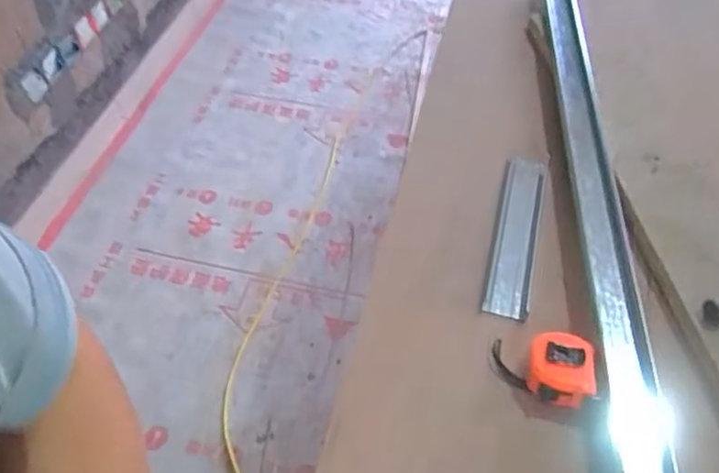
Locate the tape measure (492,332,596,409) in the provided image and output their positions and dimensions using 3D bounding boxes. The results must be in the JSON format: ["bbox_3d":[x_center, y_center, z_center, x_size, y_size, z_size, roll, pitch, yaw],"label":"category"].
[{"bbox_3d":[0.186,0.129,0.623,0.107,0.040,0.063,16,53,13],"label":"tape measure"}]

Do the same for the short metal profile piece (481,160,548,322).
[{"bbox_3d":[0.189,-0.005,0.752,0.050,0.024,0.235,12,52,10],"label":"short metal profile piece"}]

